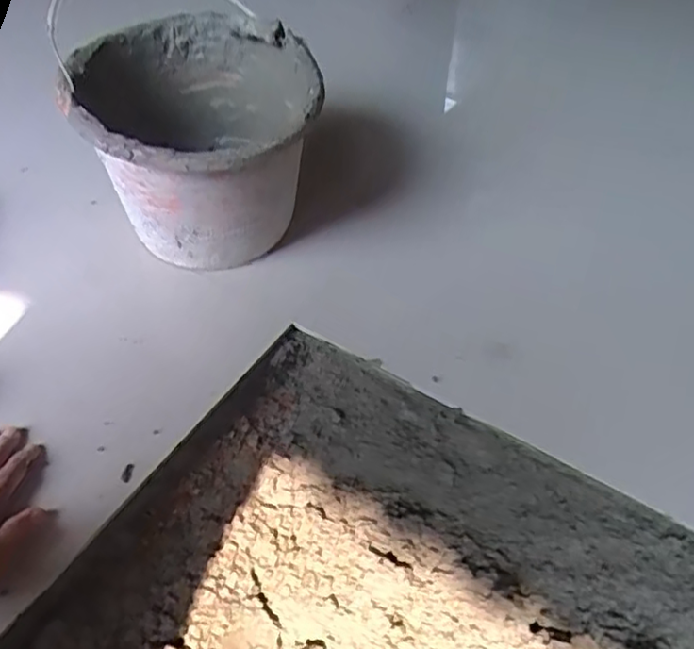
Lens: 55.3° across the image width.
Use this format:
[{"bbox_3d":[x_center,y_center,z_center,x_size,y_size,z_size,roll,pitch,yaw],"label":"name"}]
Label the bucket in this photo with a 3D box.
[{"bbox_3d":[-0.162,-0.210,0.750,0.244,0.183,0.292,-5,50,-5],"label":"bucket"}]

